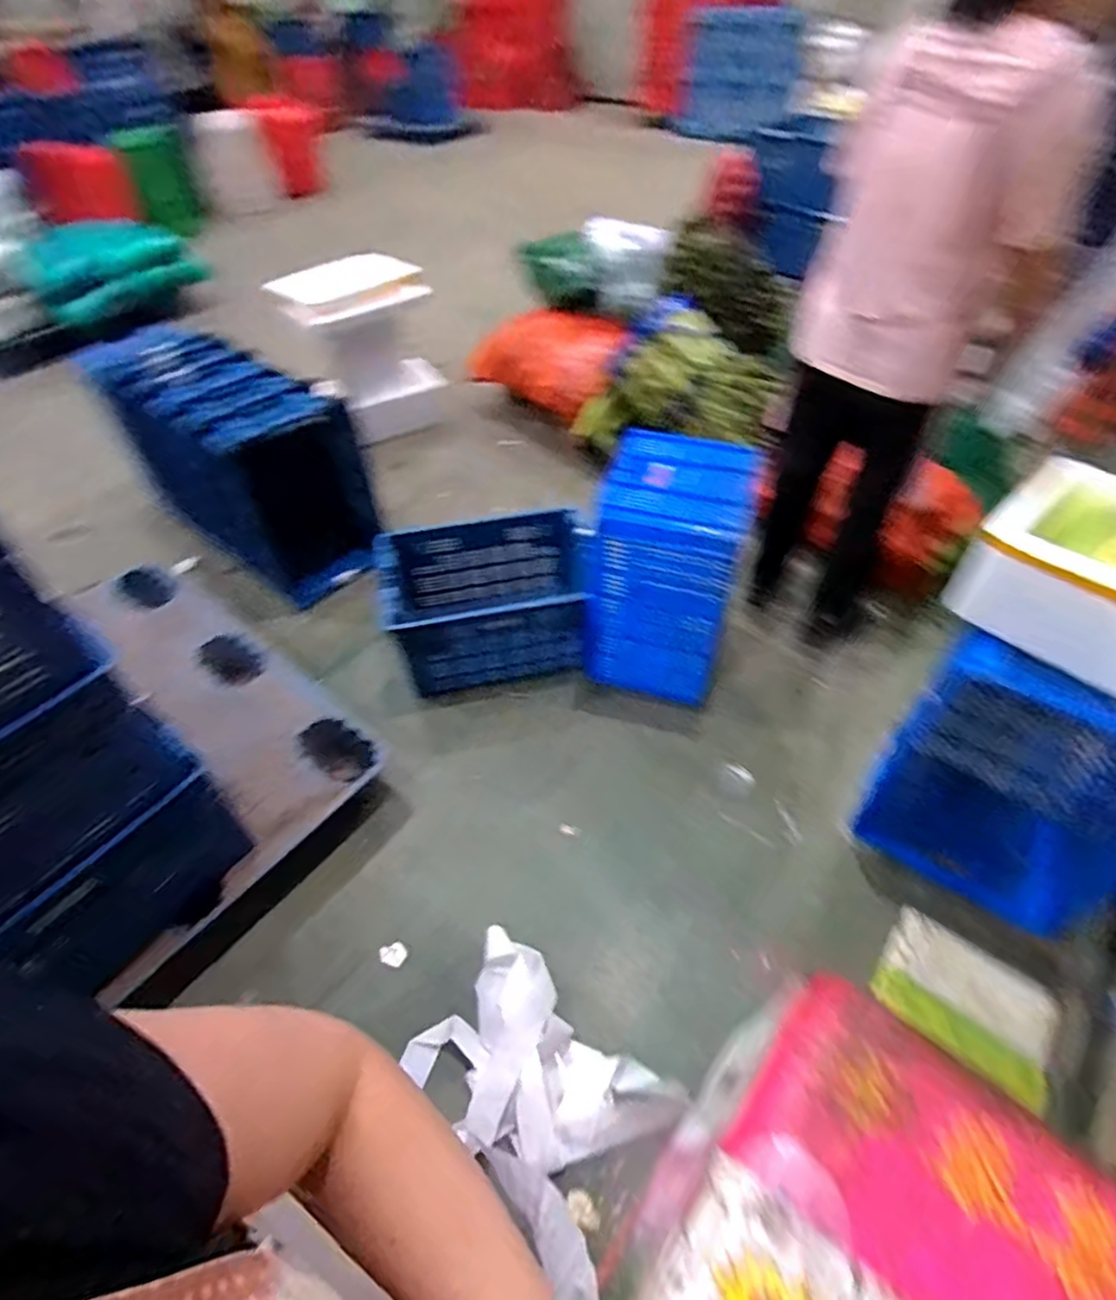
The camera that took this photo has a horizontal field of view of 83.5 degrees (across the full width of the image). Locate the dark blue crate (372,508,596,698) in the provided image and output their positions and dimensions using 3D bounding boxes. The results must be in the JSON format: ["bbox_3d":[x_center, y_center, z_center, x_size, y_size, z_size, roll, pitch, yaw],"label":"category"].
[{"bbox_3d":[-0.194,-0.146,1.793,0.587,0.263,0.439,-11,49,-8],"label":"dark blue crate"}]

